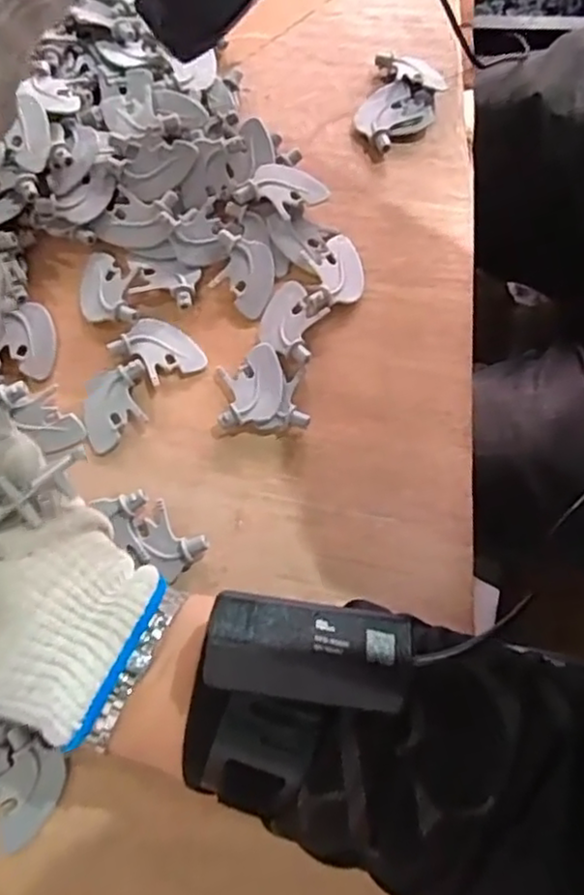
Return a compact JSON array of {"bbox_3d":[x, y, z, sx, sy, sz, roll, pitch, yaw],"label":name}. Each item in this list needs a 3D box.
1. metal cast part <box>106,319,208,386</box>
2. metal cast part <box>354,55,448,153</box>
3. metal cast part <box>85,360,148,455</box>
[{"bbox_3d":[-0.069,-0.050,0.348,0.044,0.008,0.031,33,74,8],"label":"metal cast part"},{"bbox_3d":[0.065,-0.208,0.400,0.044,0.014,0.067,21,73,4],"label":"metal cast part"},{"bbox_3d":[-0.090,-0.020,0.338,0.031,0.010,0.042,-9,73,-5],"label":"metal cast part"}]

